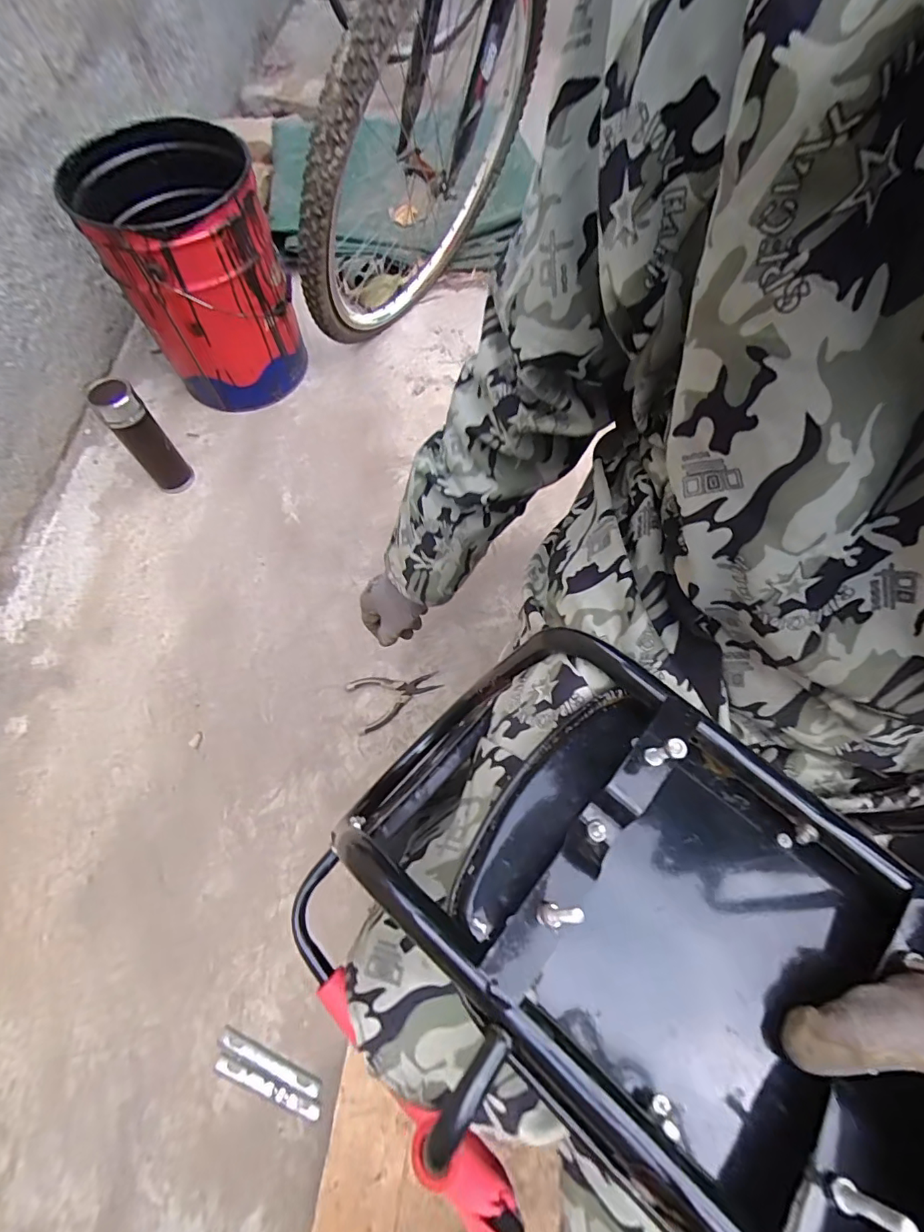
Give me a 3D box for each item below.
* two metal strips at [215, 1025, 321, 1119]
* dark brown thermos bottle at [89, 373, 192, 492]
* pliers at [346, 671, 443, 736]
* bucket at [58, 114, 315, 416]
[{"bbox_3d":[-0.245,0.578,0.619,0.148,0.005,0.045,22,67,7],"label":"two metal strips"},{"bbox_3d":[-0.559,-0.309,0.868,0.058,0.220,0.069,40,71,14],"label":"dark brown thermos bottle"},{"bbox_3d":[-0.109,0.127,0.811,0.147,0.013,0.088,-19,69,-10],"label":"pliers"},{"bbox_3d":[-0.492,-0.642,0.946,0.288,0.357,0.338,-31,71,-14],"label":"bucket"}]

